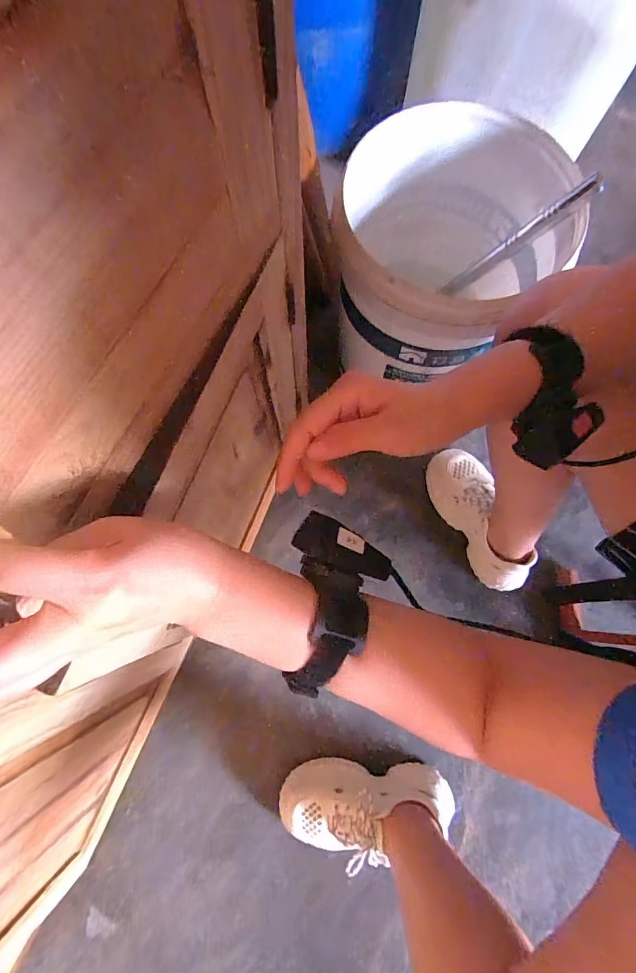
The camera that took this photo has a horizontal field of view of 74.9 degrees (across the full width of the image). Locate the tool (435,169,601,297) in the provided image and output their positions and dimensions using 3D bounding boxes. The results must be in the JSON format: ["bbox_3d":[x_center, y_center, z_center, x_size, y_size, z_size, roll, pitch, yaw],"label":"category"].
[{"bbox_3d":[0.262,-0.334,0.572,0.017,0.225,0.018,7,74,-34],"label":"tool"}]

